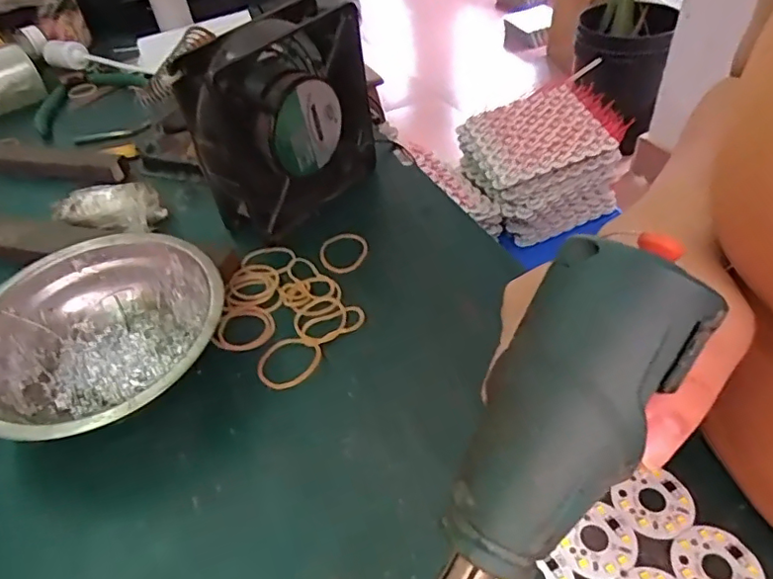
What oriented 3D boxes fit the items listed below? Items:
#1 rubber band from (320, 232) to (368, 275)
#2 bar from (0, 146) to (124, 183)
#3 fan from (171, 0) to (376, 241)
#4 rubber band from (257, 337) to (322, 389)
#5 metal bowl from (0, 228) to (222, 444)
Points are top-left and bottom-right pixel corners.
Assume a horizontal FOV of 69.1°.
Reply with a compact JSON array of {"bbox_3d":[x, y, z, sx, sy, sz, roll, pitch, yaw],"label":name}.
[{"bbox_3d":[-0.027,-0.025,0.361,0.032,0.004,0.037,-18,45,-12],"label":"rubber band"},{"bbox_3d":[-0.319,-0.112,0.468,0.219,0.014,0.020,9,46,16],"label":"bar"},{"bbox_3d":[-0.066,-0.111,0.370,0.045,0.118,0.120,24,52,29],"label":"fan"},{"bbox_3d":[-0.052,0.039,0.299,0.033,0.004,0.033,-3,44,3],"label":"rubber band"},{"bbox_3d":[-0.145,0.027,0.292,0.119,0.041,0.124,-3,44,3],"label":"metal bowl"}]

